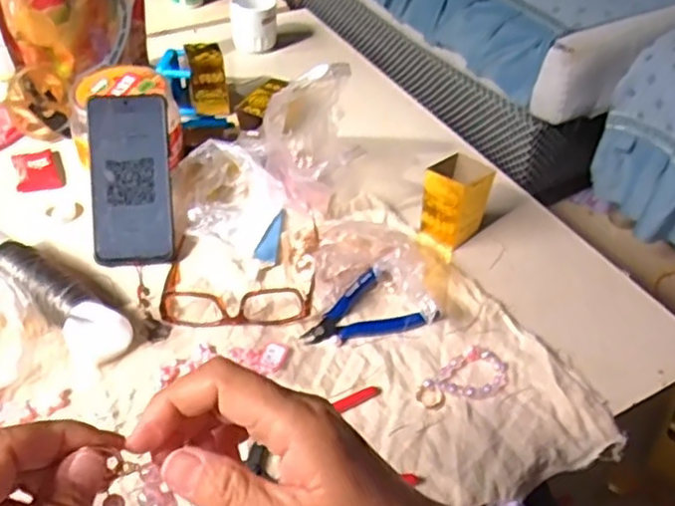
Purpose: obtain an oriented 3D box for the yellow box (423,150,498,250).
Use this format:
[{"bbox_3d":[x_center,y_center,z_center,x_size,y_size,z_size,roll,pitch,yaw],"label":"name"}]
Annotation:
[{"bbox_3d":[0.118,-0.052,0.682,0.053,0.080,0.049,34,52,29],"label":"yellow box"}]

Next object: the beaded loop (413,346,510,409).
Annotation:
[{"bbox_3d":[0.105,0.102,0.561,0.083,0.013,0.040,-19,48,-22],"label":"beaded loop"}]

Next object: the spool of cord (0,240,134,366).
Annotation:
[{"bbox_3d":[-0.238,0.040,0.584,0.154,0.039,0.042,31,50,27],"label":"spool of cord"}]

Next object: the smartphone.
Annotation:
[{"bbox_3d":[-0.196,-0.070,0.647,0.076,0.159,0.010,-3,-1,-7],"label":"smartphone"}]

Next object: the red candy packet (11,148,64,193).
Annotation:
[{"bbox_3d":[-0.327,-0.091,0.735,0.042,0.010,0.068,-17,47,-20],"label":"red candy packet"}]

